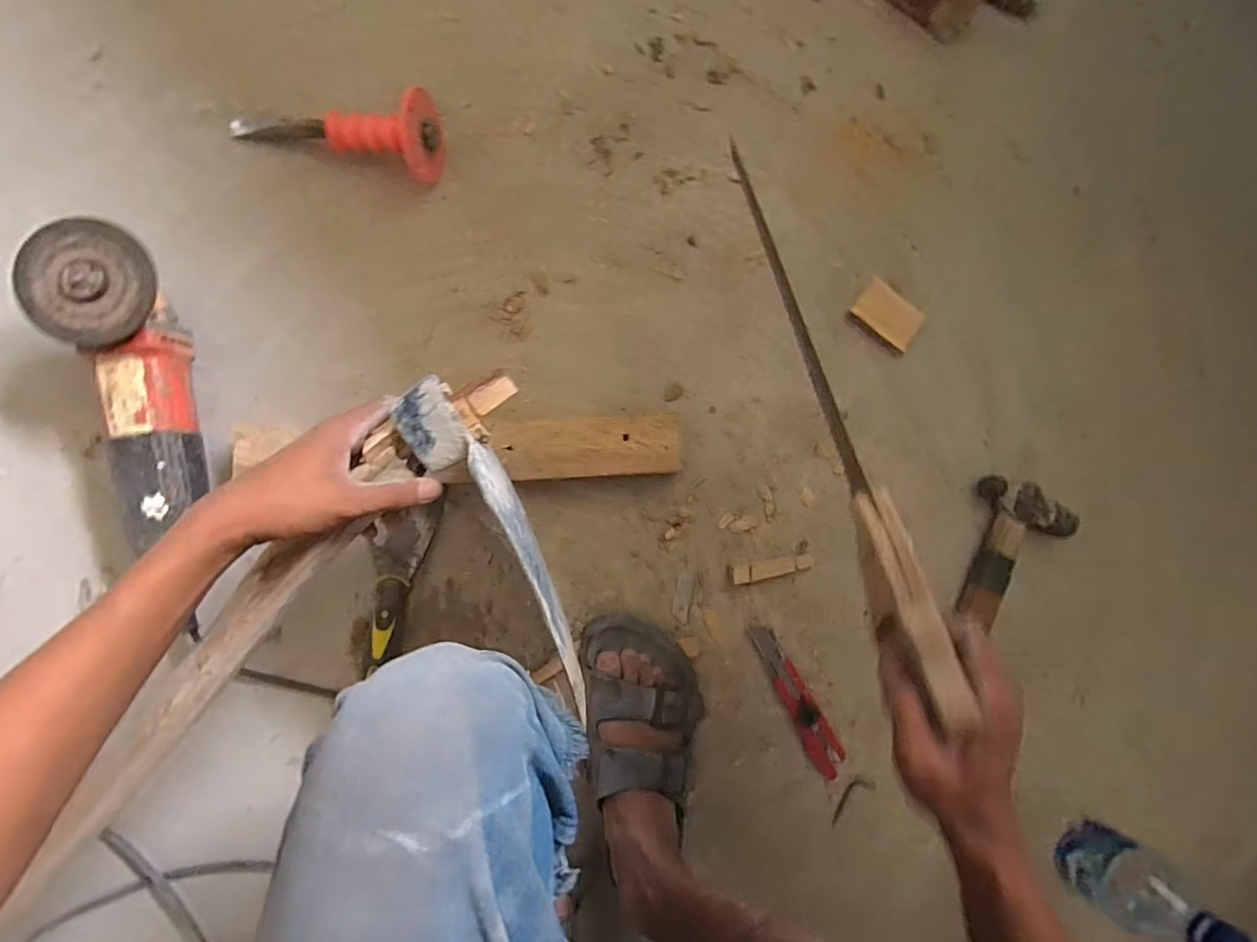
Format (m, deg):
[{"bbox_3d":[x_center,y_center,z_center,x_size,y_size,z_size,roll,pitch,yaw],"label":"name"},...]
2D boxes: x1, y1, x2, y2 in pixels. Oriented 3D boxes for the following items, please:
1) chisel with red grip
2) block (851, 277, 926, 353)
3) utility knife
[{"bbox_3d":[-0.281,-0.323,0.521,0.207,0.068,0.066,6,88,6],"label":"chisel with red grip"},{"bbox_3d":[0.285,-0.170,0.589,0.073,0.015,0.049,40,84,-5],"label":"block"},{"bbox_3d":[0.181,0.243,0.571,0.033,0.012,0.176,-26,92,-7],"label":"utility knife"}]

